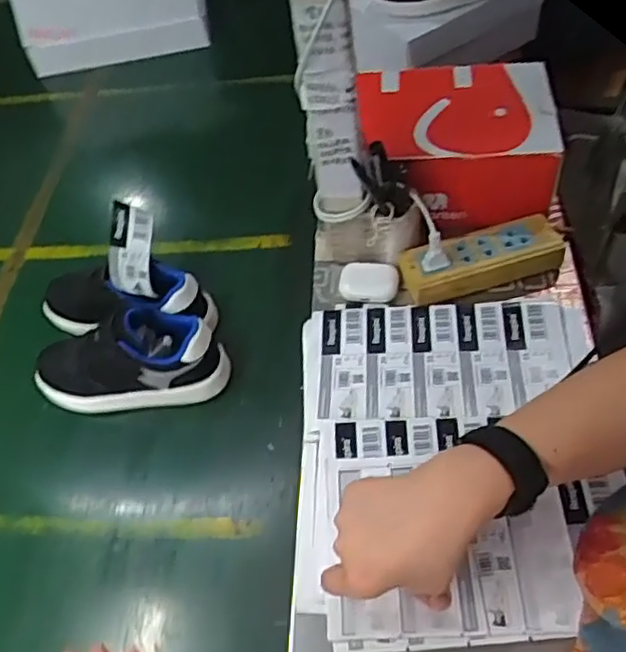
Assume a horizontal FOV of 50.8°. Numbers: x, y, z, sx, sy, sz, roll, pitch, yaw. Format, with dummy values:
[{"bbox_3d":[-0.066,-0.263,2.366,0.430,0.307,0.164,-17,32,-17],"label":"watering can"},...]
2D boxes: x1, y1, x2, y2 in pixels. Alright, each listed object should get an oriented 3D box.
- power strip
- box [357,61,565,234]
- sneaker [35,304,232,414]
[{"bbox_3d":[0.169,-0.069,0.660,0.158,0.029,0.057,-17,52,-5],"label":"power strip"},{"bbox_3d":[0.153,-0.201,0.723,0.200,0.094,0.163,-2,52,7],"label":"box"},{"bbox_3d":[-0.181,0.031,0.644,0.187,0.100,0.068,-9,51,1],"label":"sneaker"}]

